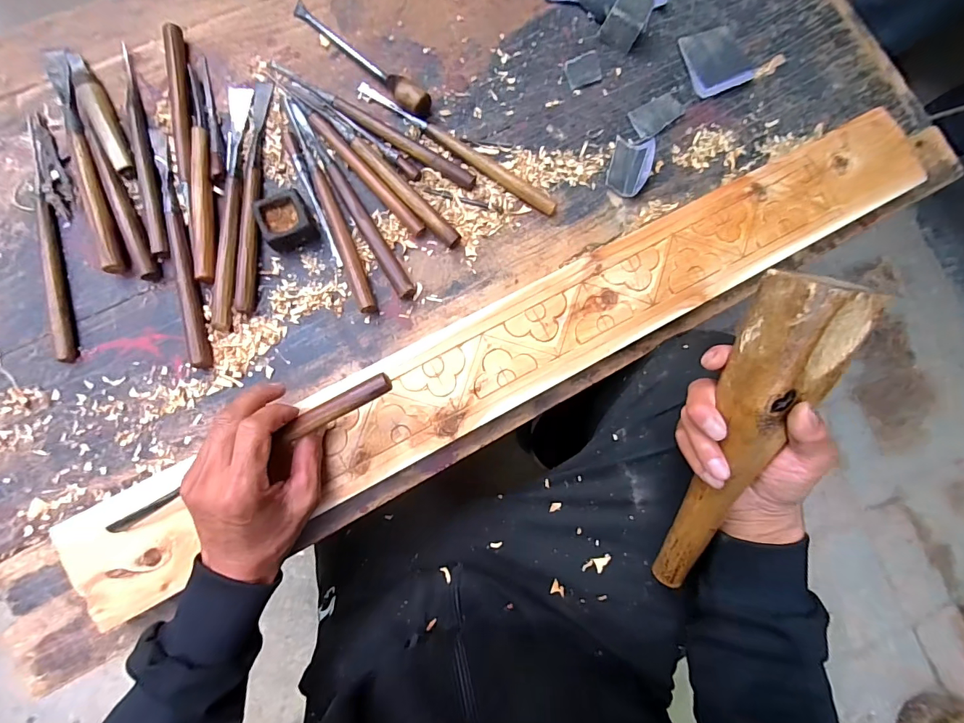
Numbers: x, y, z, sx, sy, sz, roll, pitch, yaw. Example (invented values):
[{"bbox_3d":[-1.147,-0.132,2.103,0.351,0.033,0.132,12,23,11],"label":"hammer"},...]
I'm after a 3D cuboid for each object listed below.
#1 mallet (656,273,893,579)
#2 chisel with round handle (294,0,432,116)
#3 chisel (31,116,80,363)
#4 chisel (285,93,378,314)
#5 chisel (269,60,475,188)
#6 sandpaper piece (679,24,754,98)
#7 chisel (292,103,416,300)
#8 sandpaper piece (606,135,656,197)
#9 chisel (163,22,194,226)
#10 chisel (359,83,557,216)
[{"bbox_3d":[0.196,0.070,0.321,0.059,0.038,0.268,7,116,-4],"label":"mallet"},{"bbox_3d":[-0.133,-0.328,0.459,0.188,0.027,0.027,41,81,1],"label":"chisel with round handle"},{"bbox_3d":[-0.424,-0.120,0.420,0.017,0.010,0.245,-13,83,-7],"label":"chisel"},{"bbox_3d":[-0.157,-0.162,0.439,0.018,0.019,0.245,-22,84,-8],"label":"chisel"},{"bbox_3d":[-0.116,-0.254,0.457,0.250,0.012,0.018,31,81,0],"label":"chisel"},{"bbox_3d":[0.277,-0.356,0.506,0.076,0.009,0.078,-18,84,-7],"label":"sandpaper piece"},{"bbox_3d":[-0.135,-0.167,0.441,0.018,0.017,0.237,-31,86,-8],"label":"chisel"},{"bbox_3d":[0.164,-0.217,0.472,0.042,0.018,0.066,18,81,-2],"label":"sandpaper piece"},{"bbox_3d":[-0.308,-0.246,0.437,0.021,0.015,0.207,-8,83,-6],"label":"chisel"},{"bbox_3d":[-0.027,-0.229,0.459,0.247,0.015,0.020,33,81,0],"label":"chisel"}]

